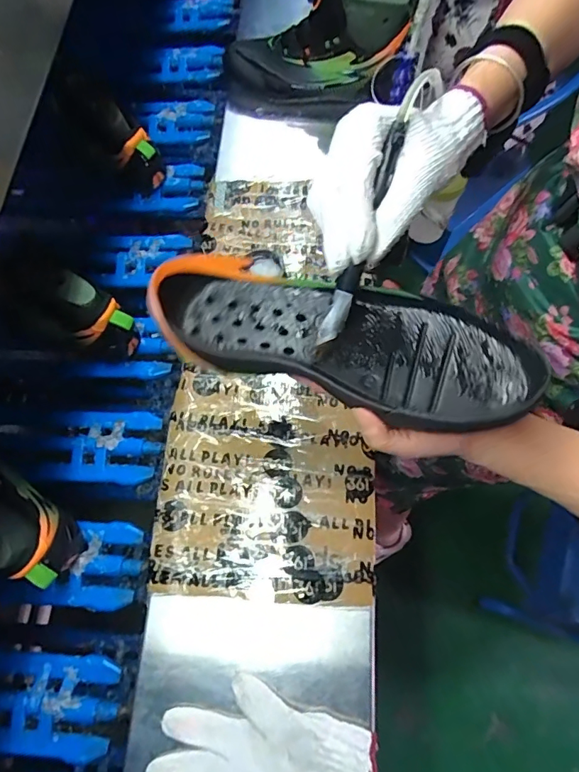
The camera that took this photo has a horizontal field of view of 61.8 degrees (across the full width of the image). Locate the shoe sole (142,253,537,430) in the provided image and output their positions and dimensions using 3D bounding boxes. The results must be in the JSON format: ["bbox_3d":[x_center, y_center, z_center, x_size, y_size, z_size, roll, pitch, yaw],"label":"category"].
[{"bbox_3d":[0.034,-0.039,0.359,0.275,0.040,0.095,17,70,13],"label":"shoe sole"}]

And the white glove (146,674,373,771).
[{"bbox_3d":[-0.029,0.348,0.448,0.198,0.026,0.125,-13,68,-3],"label":"white glove"}]

